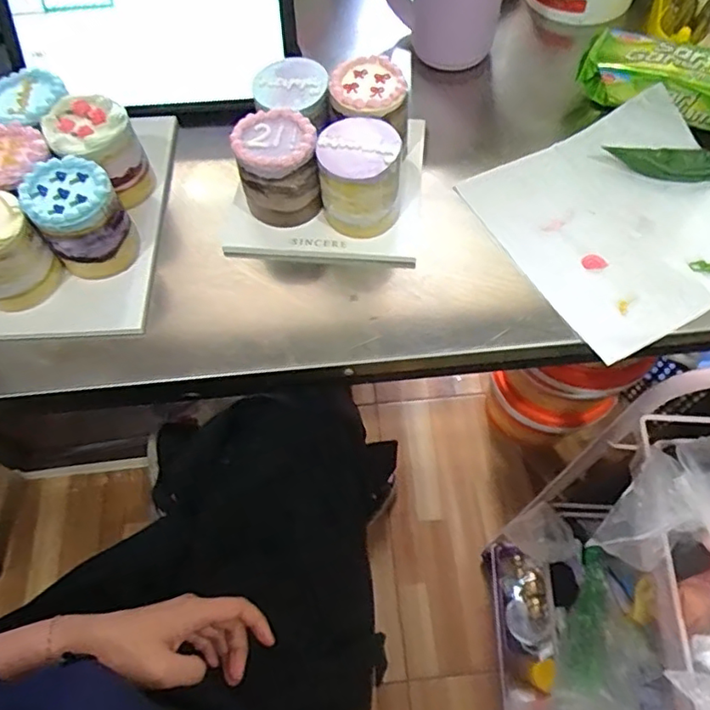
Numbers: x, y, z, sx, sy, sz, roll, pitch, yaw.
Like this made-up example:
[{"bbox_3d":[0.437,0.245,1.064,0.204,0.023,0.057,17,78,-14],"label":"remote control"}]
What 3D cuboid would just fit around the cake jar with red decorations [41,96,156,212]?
[{"bbox_3d":[-0.189,-0.150,0.435,0.056,0.064,0.057,-1,63,1],"label":"cake jar with red decorations"}]

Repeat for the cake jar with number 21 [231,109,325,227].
[{"bbox_3d":[-0.055,-0.136,0.425,0.056,0.063,0.053,-8,63,-3],"label":"cake jar with number 21"}]

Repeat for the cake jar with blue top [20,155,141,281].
[{"bbox_3d":[-0.192,-0.096,0.410,0.055,0.066,0.057,-1,63,1],"label":"cake jar with blue top"}]

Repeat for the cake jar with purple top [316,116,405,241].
[{"bbox_3d":[0.004,-0.130,0.422,0.056,0.060,0.060,-6,63,-2],"label":"cake jar with purple top"}]

